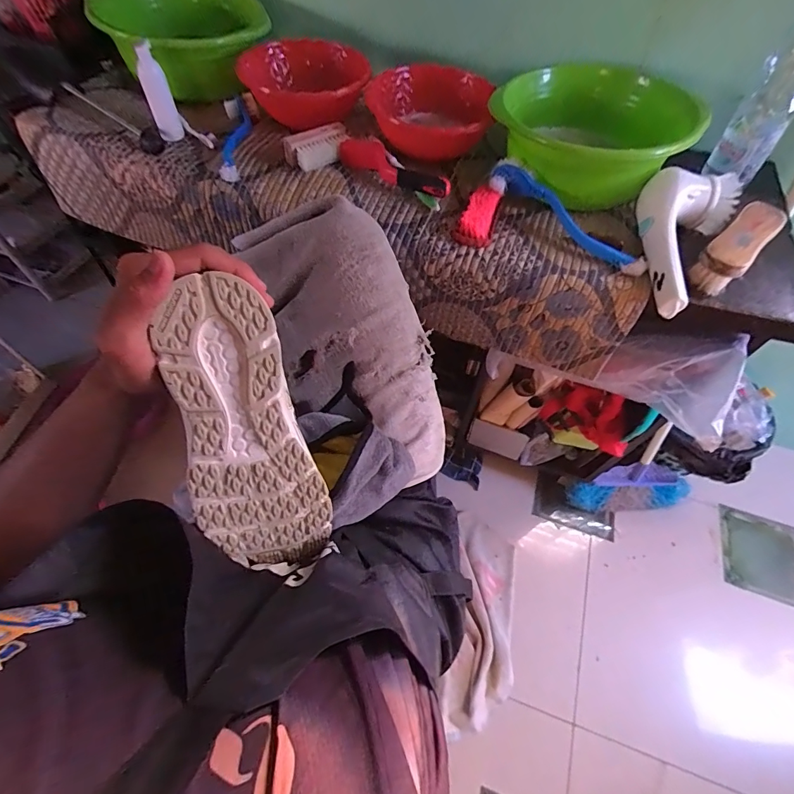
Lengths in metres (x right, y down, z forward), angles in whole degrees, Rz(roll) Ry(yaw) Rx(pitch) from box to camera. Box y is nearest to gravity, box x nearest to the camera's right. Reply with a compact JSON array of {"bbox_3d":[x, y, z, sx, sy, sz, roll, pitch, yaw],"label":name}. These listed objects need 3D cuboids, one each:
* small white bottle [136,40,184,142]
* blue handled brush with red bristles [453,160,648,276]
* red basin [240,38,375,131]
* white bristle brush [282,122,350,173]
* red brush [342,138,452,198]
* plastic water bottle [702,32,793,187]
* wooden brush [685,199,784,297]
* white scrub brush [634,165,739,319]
[{"bbox_3d":[-0.354,-0.449,0.606,0.036,0.120,0.032,-20,61,-15],"label":"small white bottle"},{"bbox_3d":[0.210,-0.239,0.550,0.242,0.048,0.124,18,59,8],"label":"blue handled brush with red bristles"},{"bbox_3d":[-0.144,-0.498,0.655,0.194,0.075,0.199,1,58,-2],"label":"red basin"},{"bbox_3d":[-0.113,-0.366,0.601,0.095,0.034,0.043,-26,63,-18],"label":"white bristle brush"},{"bbox_3d":[-0.006,-0.325,0.582,0.186,0.045,0.031,36,63,18],"label":"red brush"},{"bbox_3d":[0.480,-0.380,0.515,0.069,0.195,0.054,36,63,18],"label":"plastic water bottle"},{"bbox_3d":[0.425,-0.192,0.503,0.153,0.047,0.048,-43,68,-10],"label":"wooden brush"},{"bbox_3d":[0.353,-0.216,0.523,0.109,0.063,0.227,32,62,16],"label":"white scrub brush"}]

